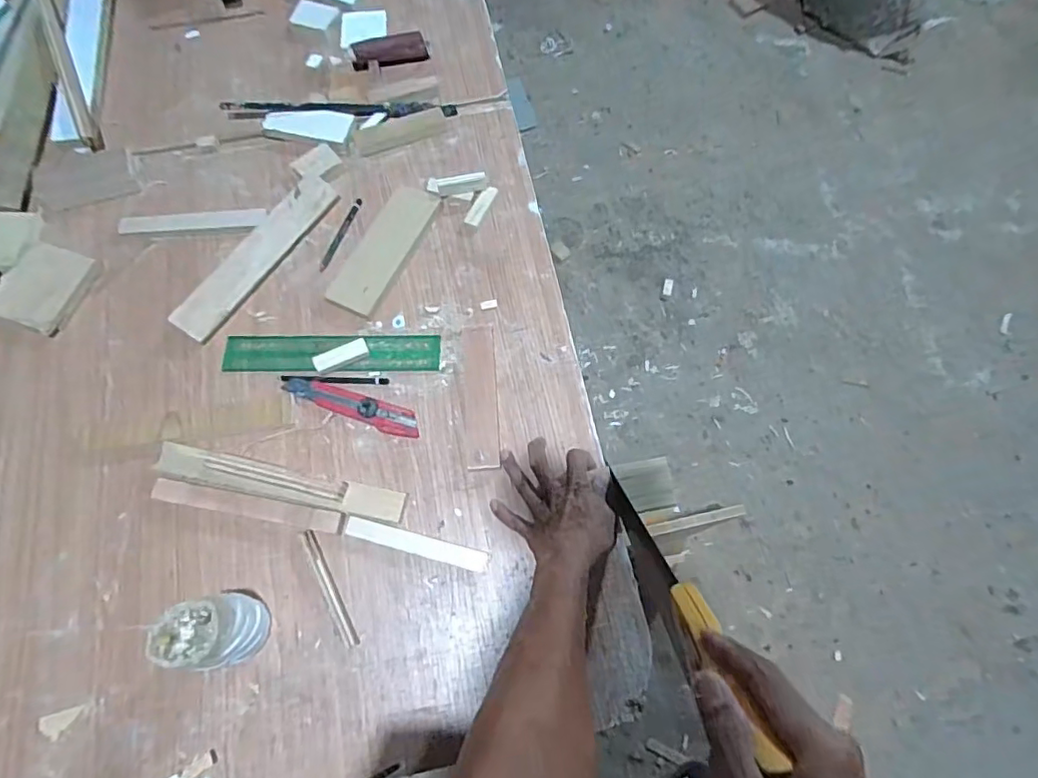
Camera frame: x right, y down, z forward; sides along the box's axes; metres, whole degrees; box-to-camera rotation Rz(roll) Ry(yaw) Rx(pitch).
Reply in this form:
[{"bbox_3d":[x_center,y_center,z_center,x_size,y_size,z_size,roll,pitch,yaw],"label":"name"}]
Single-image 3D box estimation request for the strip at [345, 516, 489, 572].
[{"bbox_3d":[-0.103,0.157,0.577,0.145,0.007,0.020,15,70,4],"label":"strip"}]

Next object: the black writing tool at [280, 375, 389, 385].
[{"bbox_3d":[-0.211,-0.011,0.649,0.120,0.006,0.010,1,70,-1],"label":"black writing tool"}]

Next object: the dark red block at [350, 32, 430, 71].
[{"bbox_3d":[-0.185,-0.486,0.815,0.106,0.031,0.025,-17,71,-7],"label":"dark red block"}]

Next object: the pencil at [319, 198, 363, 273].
[{"bbox_3d":[-0.224,-0.194,0.713,0.012,0.004,0.112,20,71,6],"label":"pencil"}]

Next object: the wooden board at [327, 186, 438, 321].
[{"bbox_3d":[-0.170,-0.178,0.715,0.063,0.007,0.188,25,71,8],"label":"wooden board"}]

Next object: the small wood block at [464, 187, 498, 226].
[{"bbox_3d":[-0.047,-0.230,0.722,0.018,0.012,0.064,24,71,7],"label":"small wood block"}]

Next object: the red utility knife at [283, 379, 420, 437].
[{"bbox_3d":[-0.188,0.018,0.636,0.158,0.016,0.032,16,71,5],"label":"red utility knife"}]

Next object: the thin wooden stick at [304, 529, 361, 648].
[{"bbox_3d":[-0.191,0.201,0.576,0.013,0.006,0.122,-26,73,-10],"label":"thin wooden stick"}]

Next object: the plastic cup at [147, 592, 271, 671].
[{"bbox_3d":[-0.274,0.218,0.510,0.062,0.109,0.059,0,70,-1],"label":"plastic cup"}]

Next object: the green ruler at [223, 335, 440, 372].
[{"bbox_3d":[-0.214,-0.041,0.655,0.242,0.008,0.046,-1,70,-3],"label":"green ruler"}]

